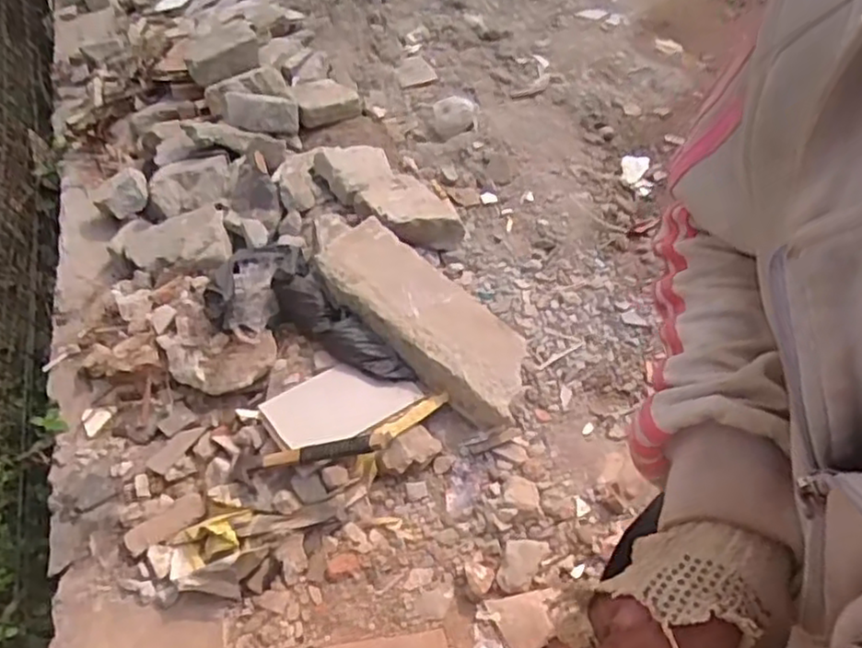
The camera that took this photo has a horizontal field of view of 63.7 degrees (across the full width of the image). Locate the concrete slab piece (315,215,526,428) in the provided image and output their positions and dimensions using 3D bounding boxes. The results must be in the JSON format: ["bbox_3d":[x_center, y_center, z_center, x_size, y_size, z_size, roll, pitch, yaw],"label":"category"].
[{"bbox_3d":[-0.006,-0.039,1.731,0.605,0.096,0.308,44,61,11],"label":"concrete slab piece"}]

